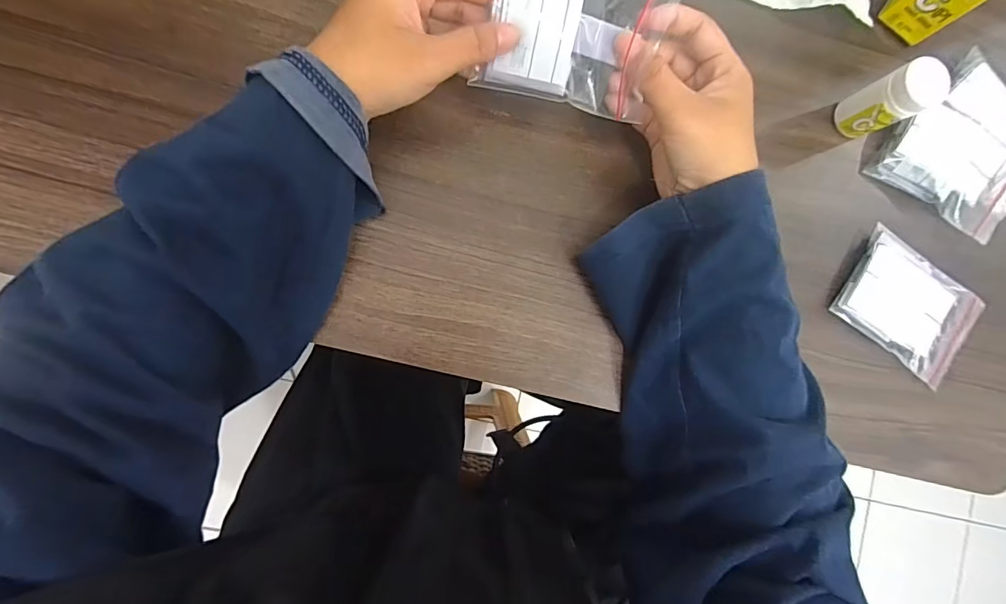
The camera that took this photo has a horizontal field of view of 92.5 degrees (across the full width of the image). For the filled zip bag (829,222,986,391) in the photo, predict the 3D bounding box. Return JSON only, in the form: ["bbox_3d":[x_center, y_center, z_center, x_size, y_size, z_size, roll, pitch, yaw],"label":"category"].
[{"bbox_3d":[0.273,0.003,0.324,0.094,0.016,0.068,34,83,-7],"label":"filled zip bag"}]

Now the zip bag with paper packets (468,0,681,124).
[{"bbox_3d":[0.032,-0.139,0.250,0.086,0.016,0.067,10,121,-8],"label":"zip bag with paper packets"}]

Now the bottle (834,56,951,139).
[{"bbox_3d":[0.239,-0.125,0.303,0.026,0.056,0.028,-27,92,-9],"label":"bottle"}]

